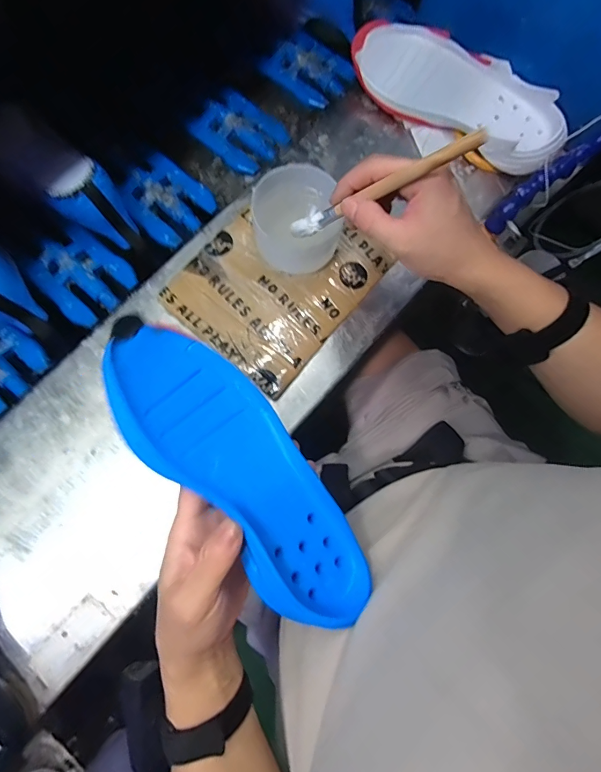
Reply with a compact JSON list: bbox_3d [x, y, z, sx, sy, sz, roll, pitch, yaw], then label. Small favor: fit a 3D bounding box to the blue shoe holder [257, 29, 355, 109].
[{"bbox_3d":[0.011,-0.446,0.587,0.121,0.021,0.088,40,80,3],"label":"blue shoe holder"}]

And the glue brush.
[{"bbox_3d":[0.055,-0.152,0.326,0.019,0.180,0.020,20,75,-36],"label":"glue brush"}]

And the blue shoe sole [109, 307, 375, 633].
[{"bbox_3d":[-0.044,0.066,0.307,0.256,0.038,0.094,52,52,-6],"label":"blue shoe sole"}]

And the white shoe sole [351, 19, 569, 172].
[{"bbox_3d":[0.191,-0.358,0.512,0.274,0.043,0.102,37,80,2],"label":"white shoe sole"}]

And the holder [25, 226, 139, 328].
[{"bbox_3d":[-0.263,-0.136,0.504,0.094,0.021,0.114,-43,86,-9],"label":"holder"}]

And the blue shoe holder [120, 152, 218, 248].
[{"bbox_3d":[-0.170,-0.240,0.532,0.091,0.021,0.113,-42,86,-9],"label":"blue shoe holder"}]

